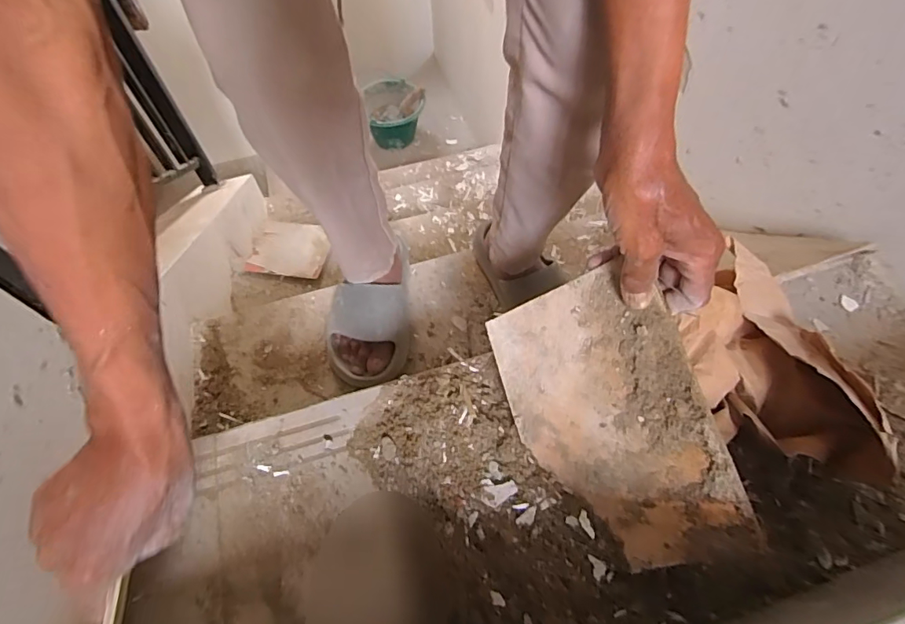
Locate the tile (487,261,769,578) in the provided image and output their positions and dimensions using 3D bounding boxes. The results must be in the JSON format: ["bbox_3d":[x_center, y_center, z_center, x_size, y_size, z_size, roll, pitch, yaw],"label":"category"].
[{"bbox_3d":[0.117,0.082,0.385,0.153,0.006,0.220,-27,69,34],"label":"tile"}]

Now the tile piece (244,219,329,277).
[{"bbox_3d":[-0.357,-0.144,1.059,0.169,0.015,0.165,3,50,3],"label":"tile piece"}]

